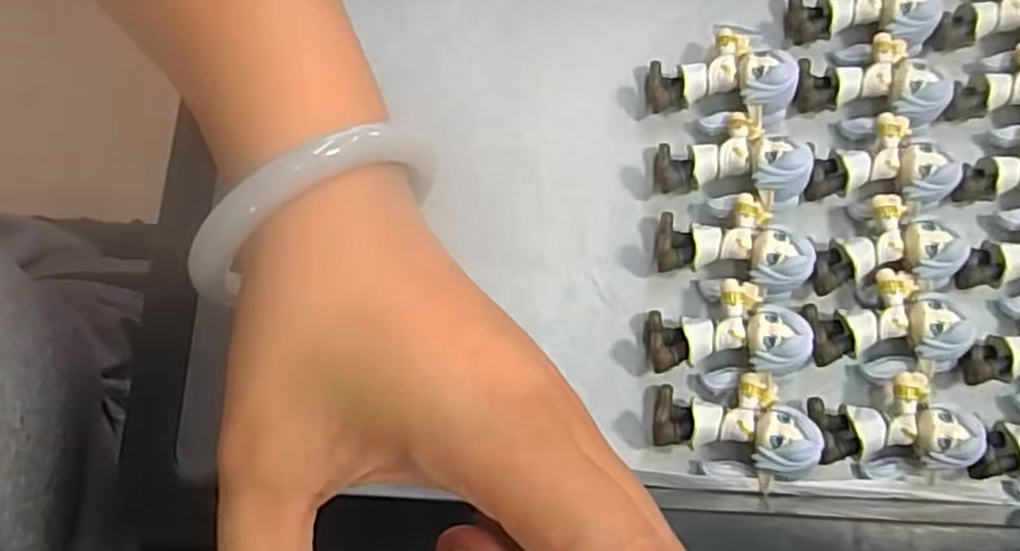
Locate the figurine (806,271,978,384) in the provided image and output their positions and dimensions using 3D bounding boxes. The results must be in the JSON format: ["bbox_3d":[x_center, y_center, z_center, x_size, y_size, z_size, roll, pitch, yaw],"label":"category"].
[{"bbox_3d":[0.150,0.020,0.300,0.054,0.028,0.041,-5,77,0],"label":"figurine"}]

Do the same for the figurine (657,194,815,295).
[{"bbox_3d":[0.092,-0.014,0.310,0.060,0.027,0.036,12,77,3],"label":"figurine"}]

